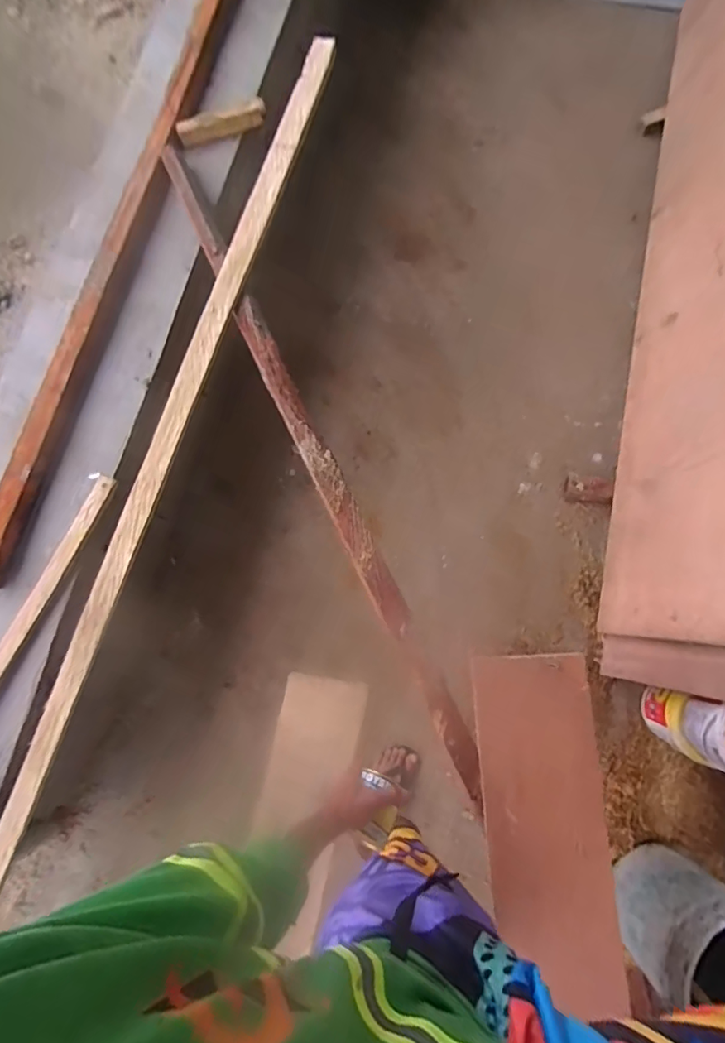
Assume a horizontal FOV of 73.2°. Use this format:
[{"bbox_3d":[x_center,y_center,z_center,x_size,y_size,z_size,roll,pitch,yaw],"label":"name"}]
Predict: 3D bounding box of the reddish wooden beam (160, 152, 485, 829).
[{"bbox_3d":[-0.120,-0.189,1.006,0.073,0.034,1.529,-25,80,-4],"label":"reddish wooden beam"}]

